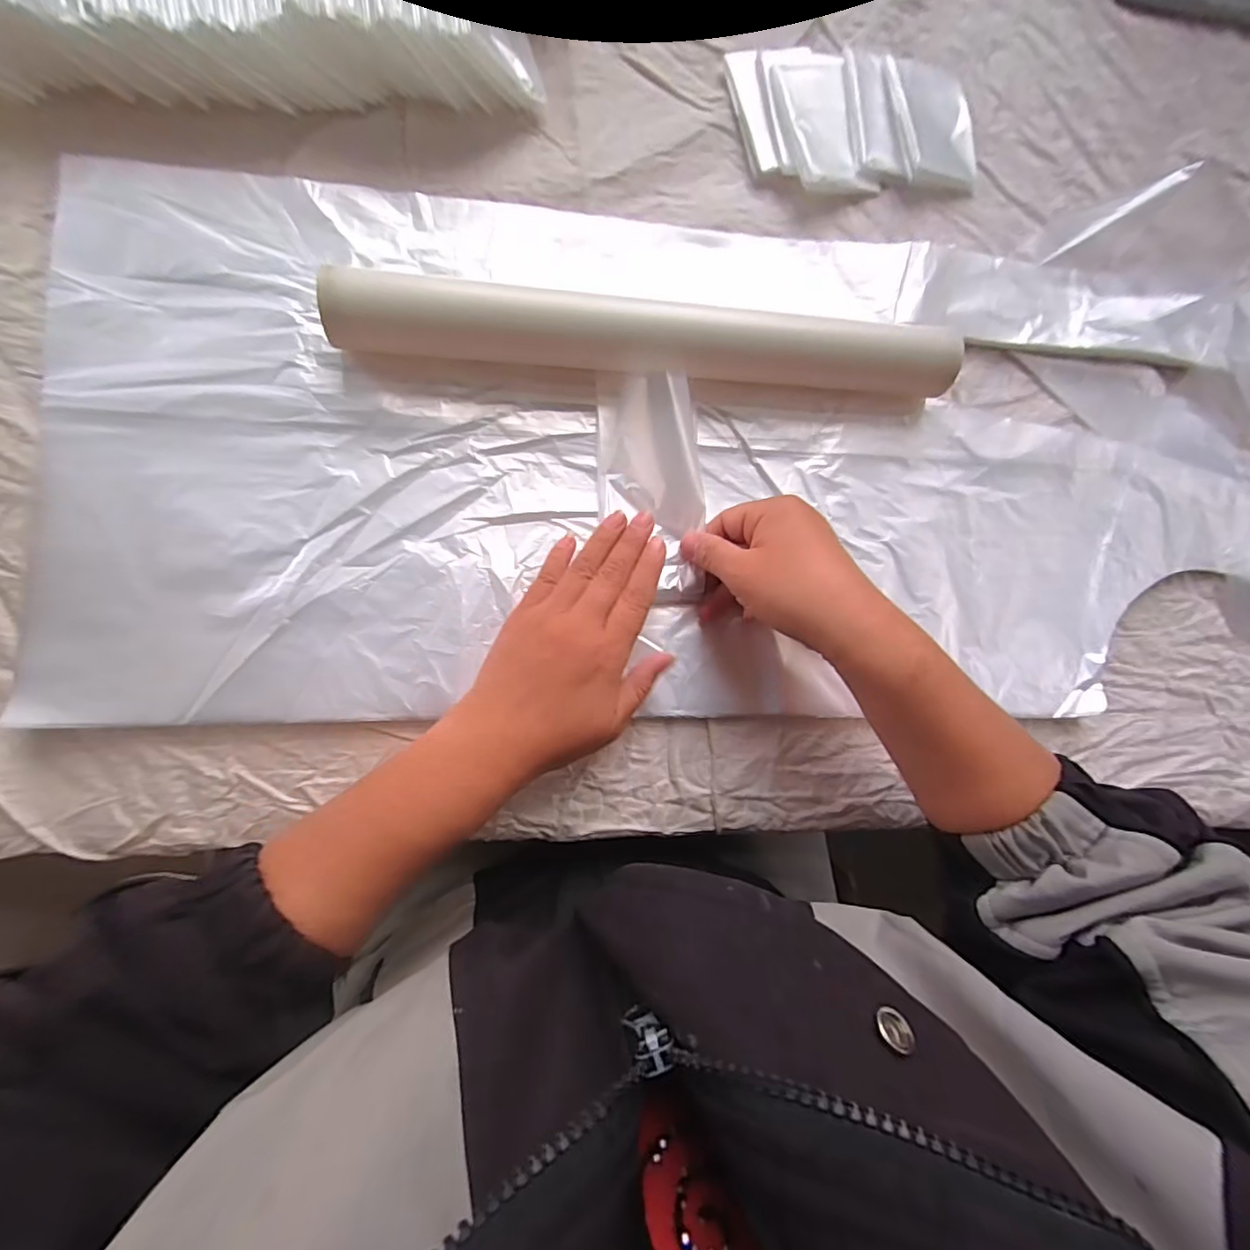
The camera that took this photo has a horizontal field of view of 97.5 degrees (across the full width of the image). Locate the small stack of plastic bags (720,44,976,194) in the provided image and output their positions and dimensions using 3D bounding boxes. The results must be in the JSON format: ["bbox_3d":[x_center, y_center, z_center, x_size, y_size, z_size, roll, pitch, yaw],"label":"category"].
[{"bbox_3d":[0.159,-0.345,0.371,0.163,0.017,0.104,-13,87,-8],"label":"small stack of plastic bags"}]

